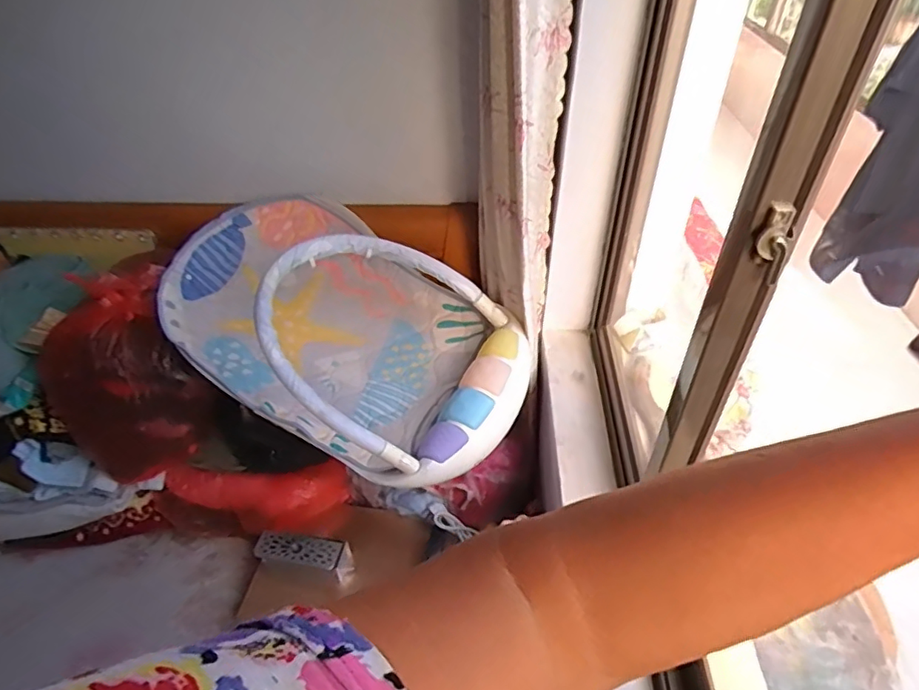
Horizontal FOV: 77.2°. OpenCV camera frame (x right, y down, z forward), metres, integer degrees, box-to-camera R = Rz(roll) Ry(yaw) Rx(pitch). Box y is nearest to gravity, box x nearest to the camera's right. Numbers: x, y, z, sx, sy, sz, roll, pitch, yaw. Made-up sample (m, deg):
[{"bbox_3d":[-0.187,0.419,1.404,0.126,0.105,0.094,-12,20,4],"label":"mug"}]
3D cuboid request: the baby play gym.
[{"bbox_3d":[-0.253,-0.049,1.298,0.806,0.357,0.525,37,66,-4],"label":"baby play gym"}]

